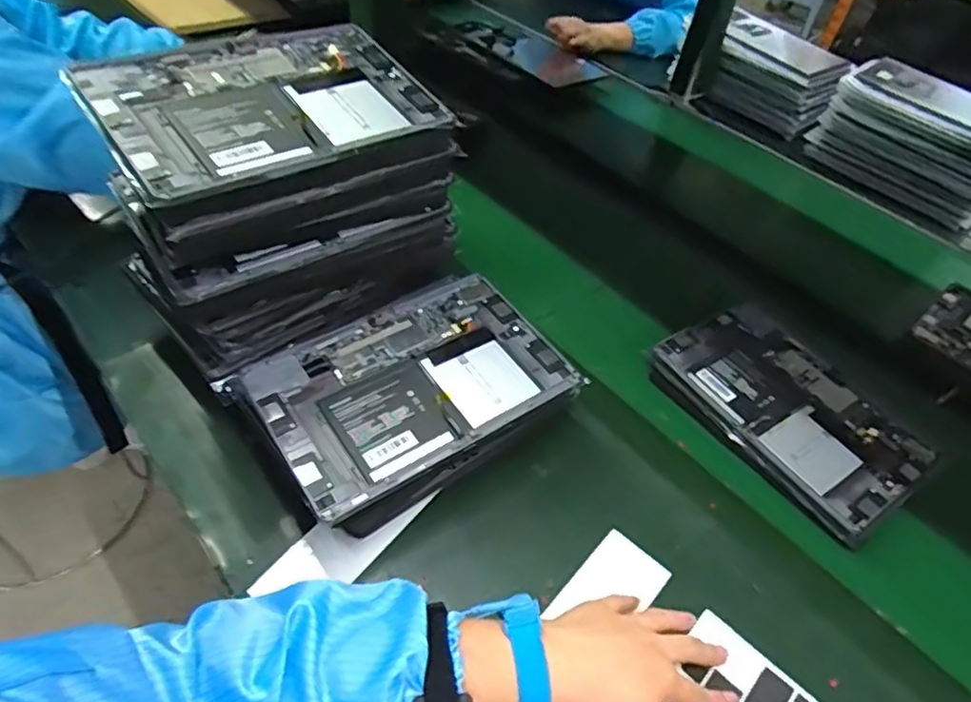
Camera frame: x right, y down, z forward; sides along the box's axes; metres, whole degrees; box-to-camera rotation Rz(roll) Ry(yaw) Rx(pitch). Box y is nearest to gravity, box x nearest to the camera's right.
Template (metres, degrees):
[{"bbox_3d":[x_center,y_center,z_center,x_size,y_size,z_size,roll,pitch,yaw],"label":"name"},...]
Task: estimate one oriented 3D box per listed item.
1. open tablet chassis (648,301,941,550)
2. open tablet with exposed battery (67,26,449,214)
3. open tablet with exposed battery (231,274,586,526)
[{"bbox_3d":[0.310,0.057,0.635,0.178,0.015,0.252,-29,57,-25],"label":"open tablet chassis"},{"bbox_3d":[-0.172,-0.209,0.508,0.268,0.018,0.169,-29,68,-32],"label":"open tablet with exposed battery"},{"bbox_3d":[-0.061,0.025,0.540,0.253,0.017,0.166,-24,55,-27],"label":"open tablet with exposed battery"}]

